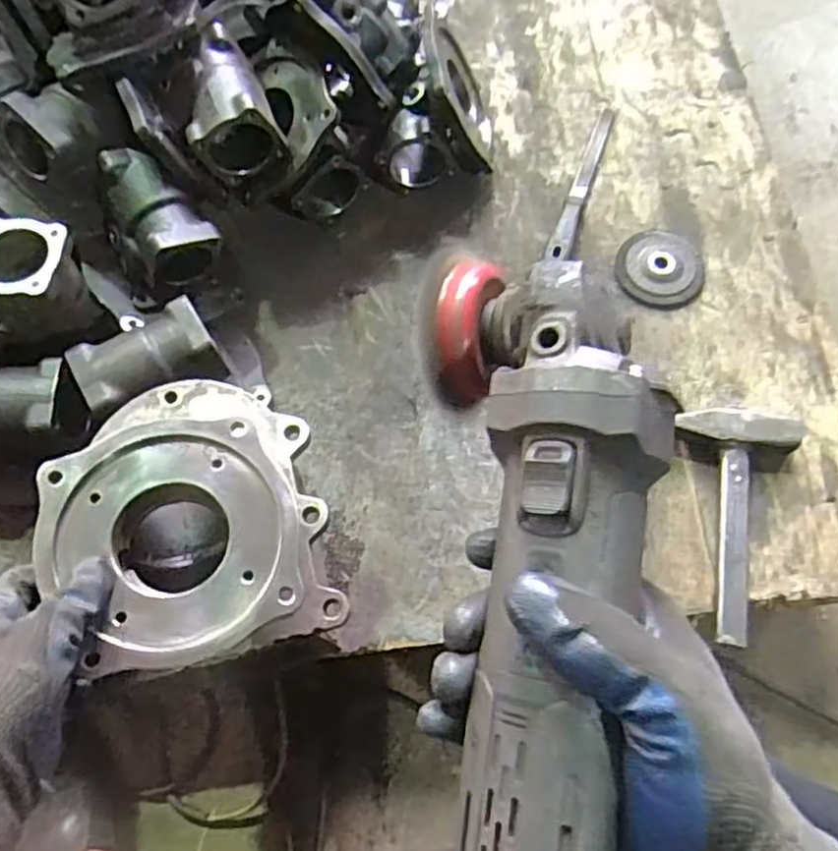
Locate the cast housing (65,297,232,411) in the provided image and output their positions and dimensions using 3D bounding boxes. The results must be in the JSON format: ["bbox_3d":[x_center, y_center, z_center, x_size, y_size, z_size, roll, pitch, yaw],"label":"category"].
[{"bbox_3d":[-0.255,-0.058,0.674,0.123,0.060,0.075,-28,71,-9],"label":"cast housing"}]

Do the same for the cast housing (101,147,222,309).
[{"bbox_3d":[-0.263,-0.204,0.706,0.099,0.076,0.122,-25,71,-8],"label":"cast housing"}]

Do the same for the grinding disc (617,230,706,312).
[{"bbox_3d":[0.267,-0.176,0.781,0.094,0.015,0.092,0,69,1],"label":"grinding disc"}]

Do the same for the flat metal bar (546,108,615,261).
[{"bbox_3d":[0.192,-0.286,0.822,0.023,0.029,0.252,18,71,8],"label":"flat metal bar"}]

